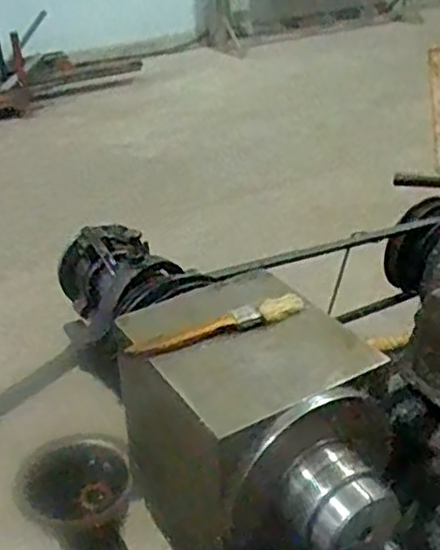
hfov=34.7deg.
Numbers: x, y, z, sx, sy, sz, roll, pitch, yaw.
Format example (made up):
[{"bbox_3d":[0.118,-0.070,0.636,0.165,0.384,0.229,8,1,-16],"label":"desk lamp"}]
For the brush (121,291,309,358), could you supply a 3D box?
[{"bbox_3d":[-0.001,0.043,0.571,0.148,0.019,0.022,-14,33,-20],"label":"brush"}]

